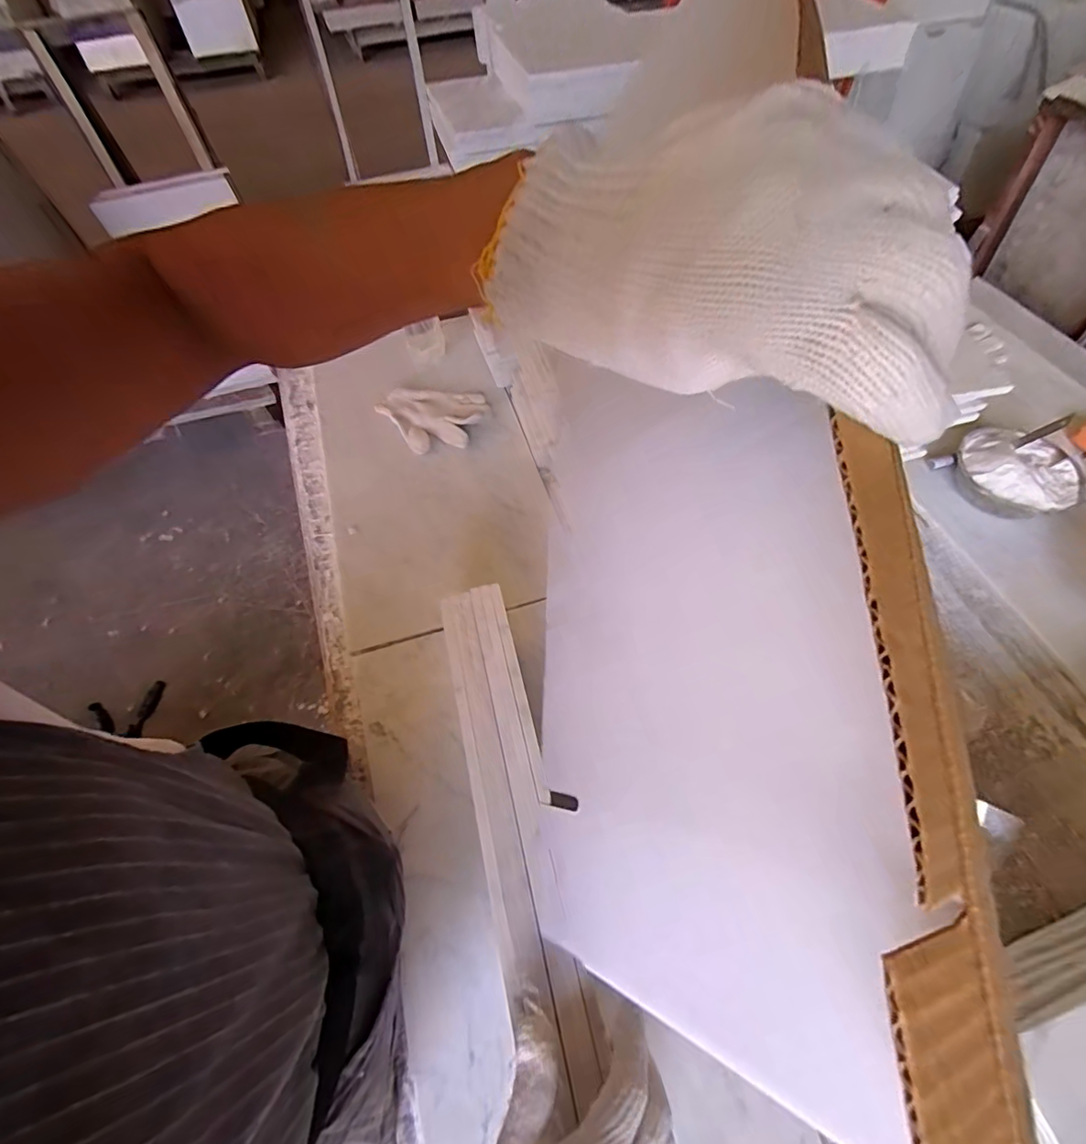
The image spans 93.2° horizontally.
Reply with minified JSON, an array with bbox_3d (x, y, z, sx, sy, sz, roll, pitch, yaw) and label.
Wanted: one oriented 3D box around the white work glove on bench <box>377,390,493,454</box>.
[{"bbox_3d":[-0.179,-0.235,0.797,0.167,0.025,0.122,6,59,6],"label":"white work glove on bench"}]

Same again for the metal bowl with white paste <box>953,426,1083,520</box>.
[{"bbox_3d":[0.627,-0.127,0.690,0.129,0.060,0.142,-31,62,-16],"label":"metal bowl with white paste"}]

